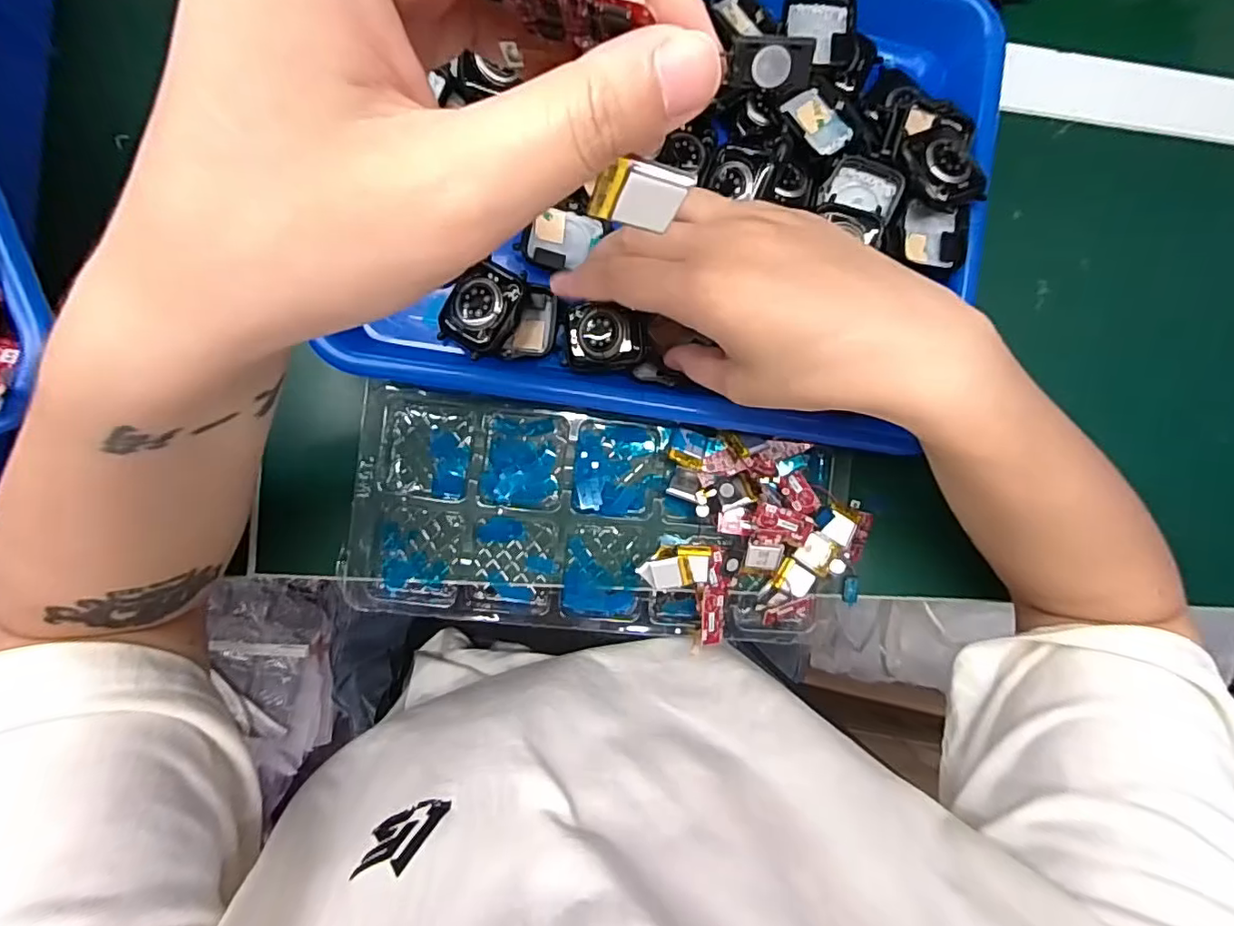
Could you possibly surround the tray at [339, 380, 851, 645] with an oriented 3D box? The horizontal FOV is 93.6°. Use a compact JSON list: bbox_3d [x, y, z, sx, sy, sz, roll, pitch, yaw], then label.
[{"bbox_3d":[-0.005,0.032,0.308,0.259,0.030,0.116,8,88,-7],"label":"tray"}]

